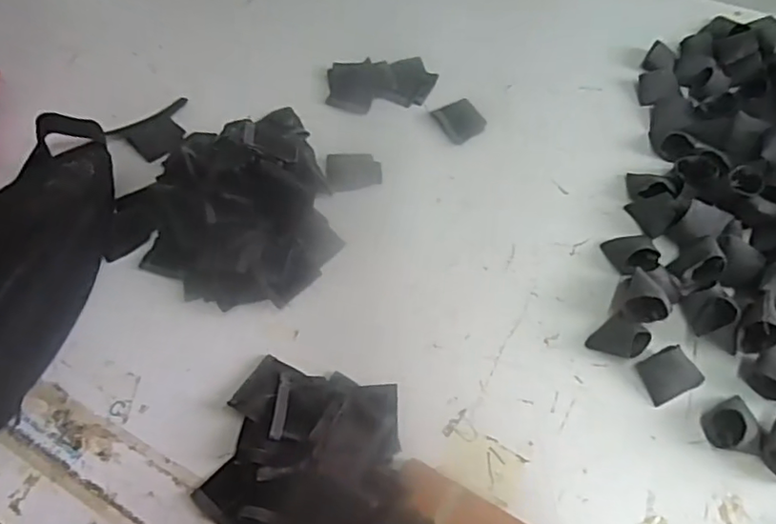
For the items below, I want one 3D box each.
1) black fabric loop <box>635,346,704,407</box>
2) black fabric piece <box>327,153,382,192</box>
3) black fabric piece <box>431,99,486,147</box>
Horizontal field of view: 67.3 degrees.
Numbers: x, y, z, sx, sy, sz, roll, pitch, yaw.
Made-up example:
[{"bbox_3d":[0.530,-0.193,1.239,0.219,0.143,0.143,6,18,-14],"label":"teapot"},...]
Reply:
[{"bbox_3d":[0.215,0.085,0.447,0.040,0.016,0.034,-19,57,-10],"label":"black fabric loop"},{"bbox_3d":[-0.034,-0.092,0.587,0.054,0.004,0.048,-7,56,-10],"label":"black fabric piece"},{"bbox_3d":[0.077,-0.151,0.625,0.045,0.004,0.056,-25,58,-13],"label":"black fabric piece"}]

